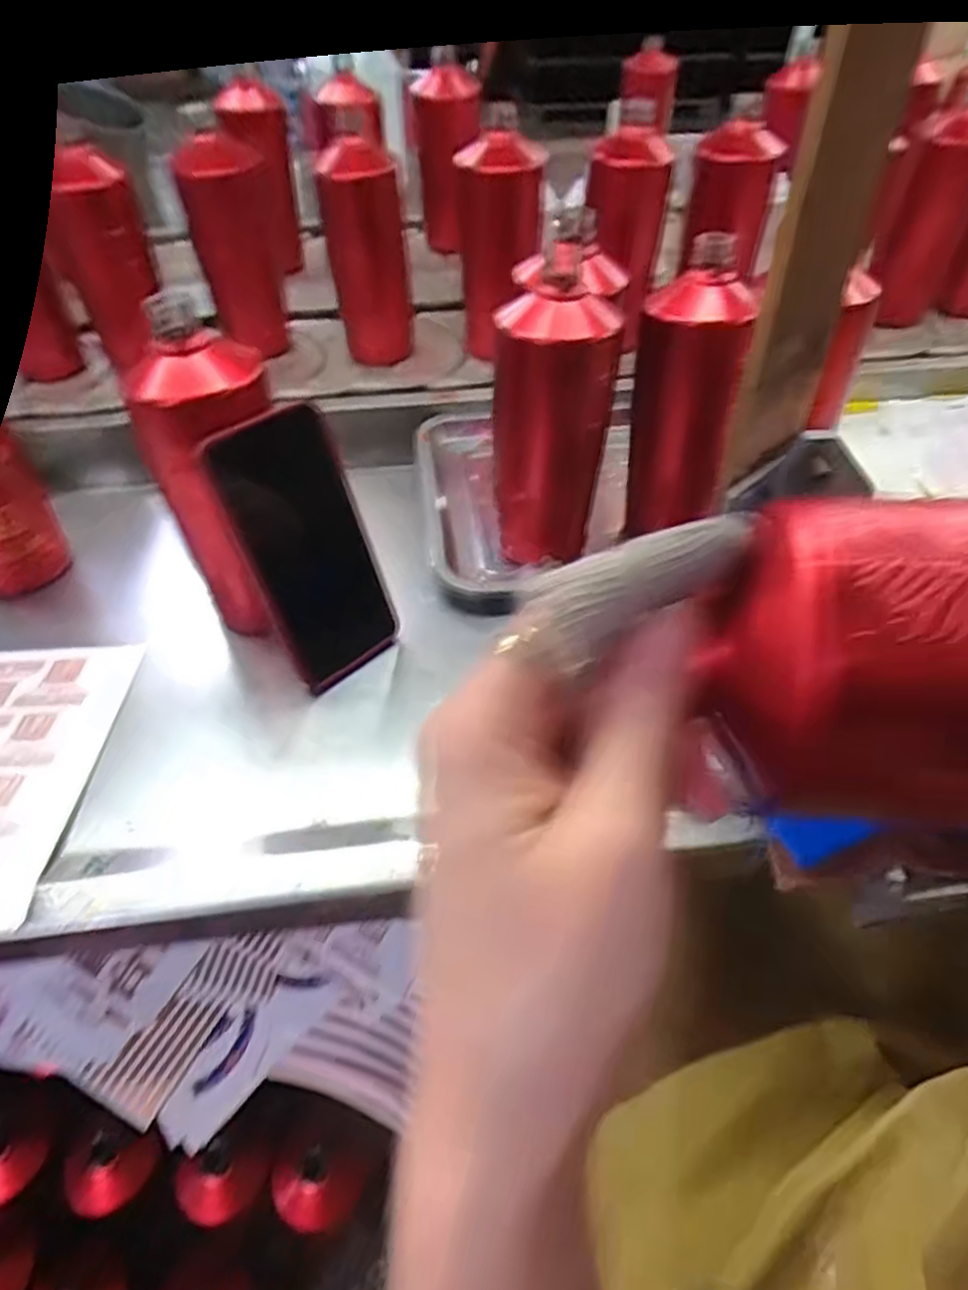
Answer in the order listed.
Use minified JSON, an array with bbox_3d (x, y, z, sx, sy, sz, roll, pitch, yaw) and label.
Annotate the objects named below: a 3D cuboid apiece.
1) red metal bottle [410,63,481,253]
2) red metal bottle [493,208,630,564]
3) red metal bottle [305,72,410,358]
[{"bbox_3d":[-0.044,-0.621,0.901,0.076,0.186,0.087,-3,46,-2],"label":"red metal bottle"},{"bbox_3d":[0.048,-0.157,0.481,0.072,0.201,0.069,8,49,8],"label":"red metal bottle"},{"bbox_3d":[-0.115,-0.388,0.675,0.073,0.236,0.068,-7,48,-6],"label":"red metal bottle"}]

